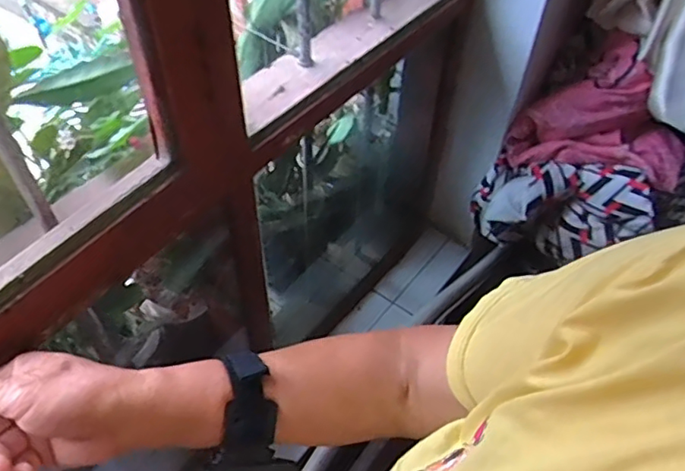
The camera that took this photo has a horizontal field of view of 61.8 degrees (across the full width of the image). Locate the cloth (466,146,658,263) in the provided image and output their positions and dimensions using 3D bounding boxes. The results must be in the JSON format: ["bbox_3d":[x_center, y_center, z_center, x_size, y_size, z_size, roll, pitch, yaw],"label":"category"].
[{"bbox_3d":[0.337,-0.042,0.905,0.252,0.158,0.086,18,51,12],"label":"cloth"}]

